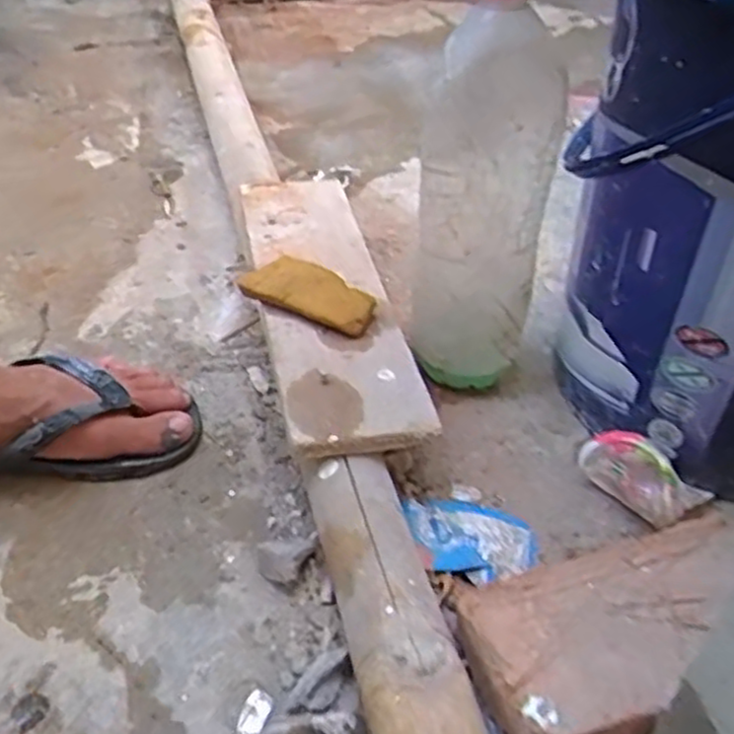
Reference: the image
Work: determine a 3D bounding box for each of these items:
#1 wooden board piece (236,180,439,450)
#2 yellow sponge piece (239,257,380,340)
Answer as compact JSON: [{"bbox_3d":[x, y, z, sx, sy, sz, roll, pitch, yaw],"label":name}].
[{"bbox_3d":[-0.038,-0.064,0.597,0.101,0.015,0.337,-10,40,-9],"label":"wooden board piece"},{"bbox_3d":[-0.046,-0.060,0.565,0.105,0.012,0.044,22,67,13],"label":"yellow sponge piece"}]

